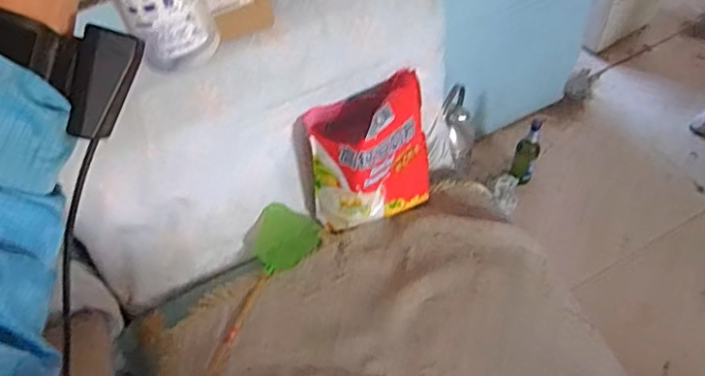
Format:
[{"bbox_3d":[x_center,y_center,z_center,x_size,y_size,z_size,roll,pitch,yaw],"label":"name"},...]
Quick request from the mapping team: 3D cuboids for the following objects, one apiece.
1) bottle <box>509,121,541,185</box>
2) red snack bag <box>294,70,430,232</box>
[{"bbox_3d":[0.507,-0.108,1.650,0.069,0.215,0.074,16,58,16],"label":"bottle"},{"bbox_3d":[0.036,-0.065,1.190,0.270,0.248,0.165,-23,56,-11],"label":"red snack bag"}]

